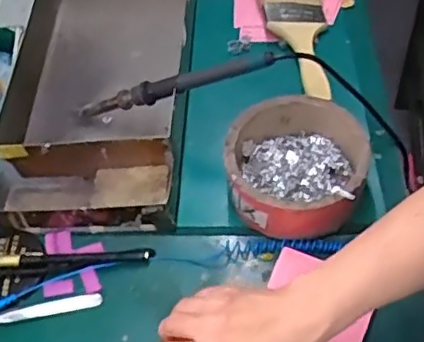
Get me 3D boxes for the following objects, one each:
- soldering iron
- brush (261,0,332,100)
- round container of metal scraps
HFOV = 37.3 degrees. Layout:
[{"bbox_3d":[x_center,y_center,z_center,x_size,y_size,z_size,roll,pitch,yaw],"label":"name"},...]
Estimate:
[{"bbox_3d":[-0.039,-0.077,0.577,0.200,0.017,0.018,-12,52,24],"label":"soldering iron"},{"bbox_3d":[0.094,-0.155,0.674,0.072,0.032,0.177,-8,55,0],"label":"brush"},{"bbox_3d":[0.075,-0.004,0.556,0.117,0.051,0.118,-2,55,4],"label":"round container of metal scraps"}]

